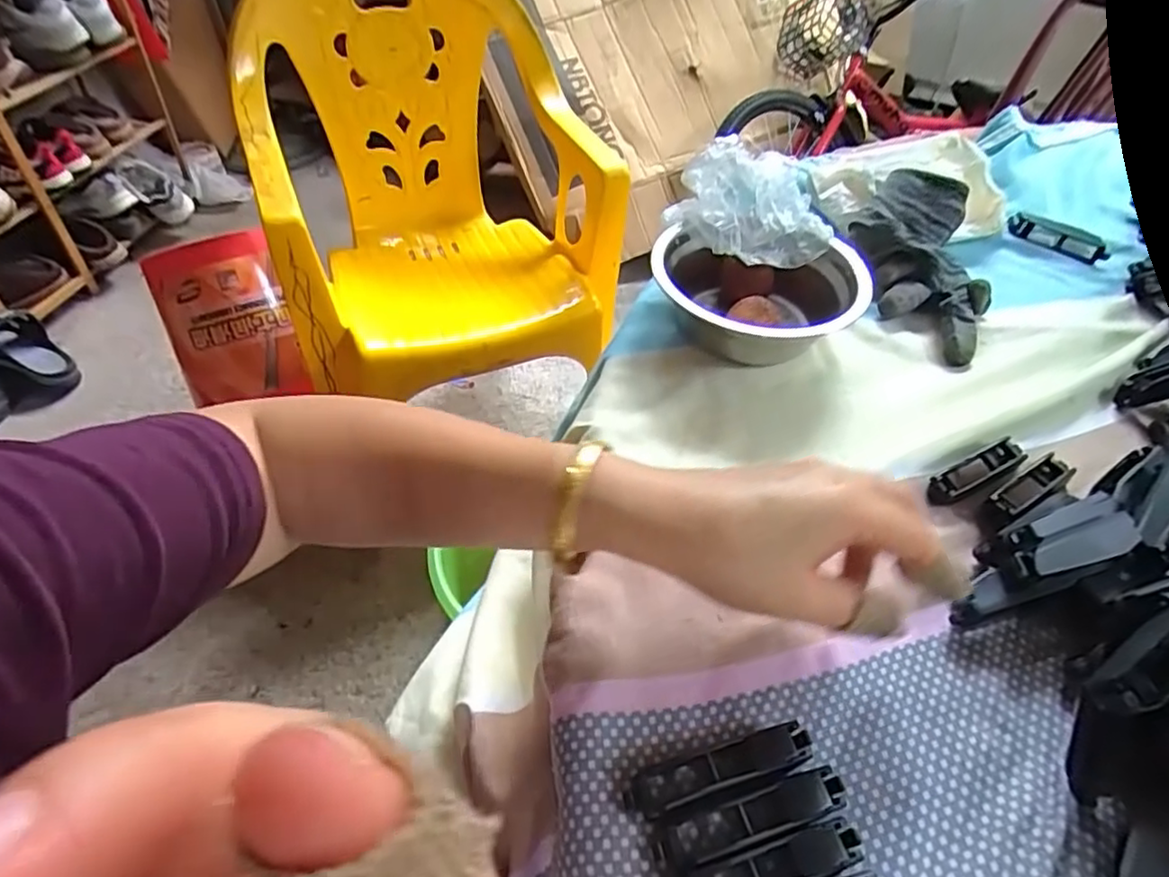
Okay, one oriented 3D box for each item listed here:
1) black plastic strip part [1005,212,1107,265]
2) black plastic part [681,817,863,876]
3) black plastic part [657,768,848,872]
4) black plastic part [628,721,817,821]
[{"bbox_3d":[0.384,-0.164,0.533,0.075,0.013,0.026,32,55,21],"label":"black plastic strip part"},{"bbox_3d":[0.066,0.157,0.237,0.075,0.015,0.016,-12,51,-14],"label":"black plastic part"},{"bbox_3d":[0.064,0.143,0.249,0.076,0.016,0.017,-11,51,-13],"label":"black plastic part"},{"bbox_3d":[0.054,0.130,0.258,0.075,0.016,0.017,-11,51,-13],"label":"black plastic part"}]

